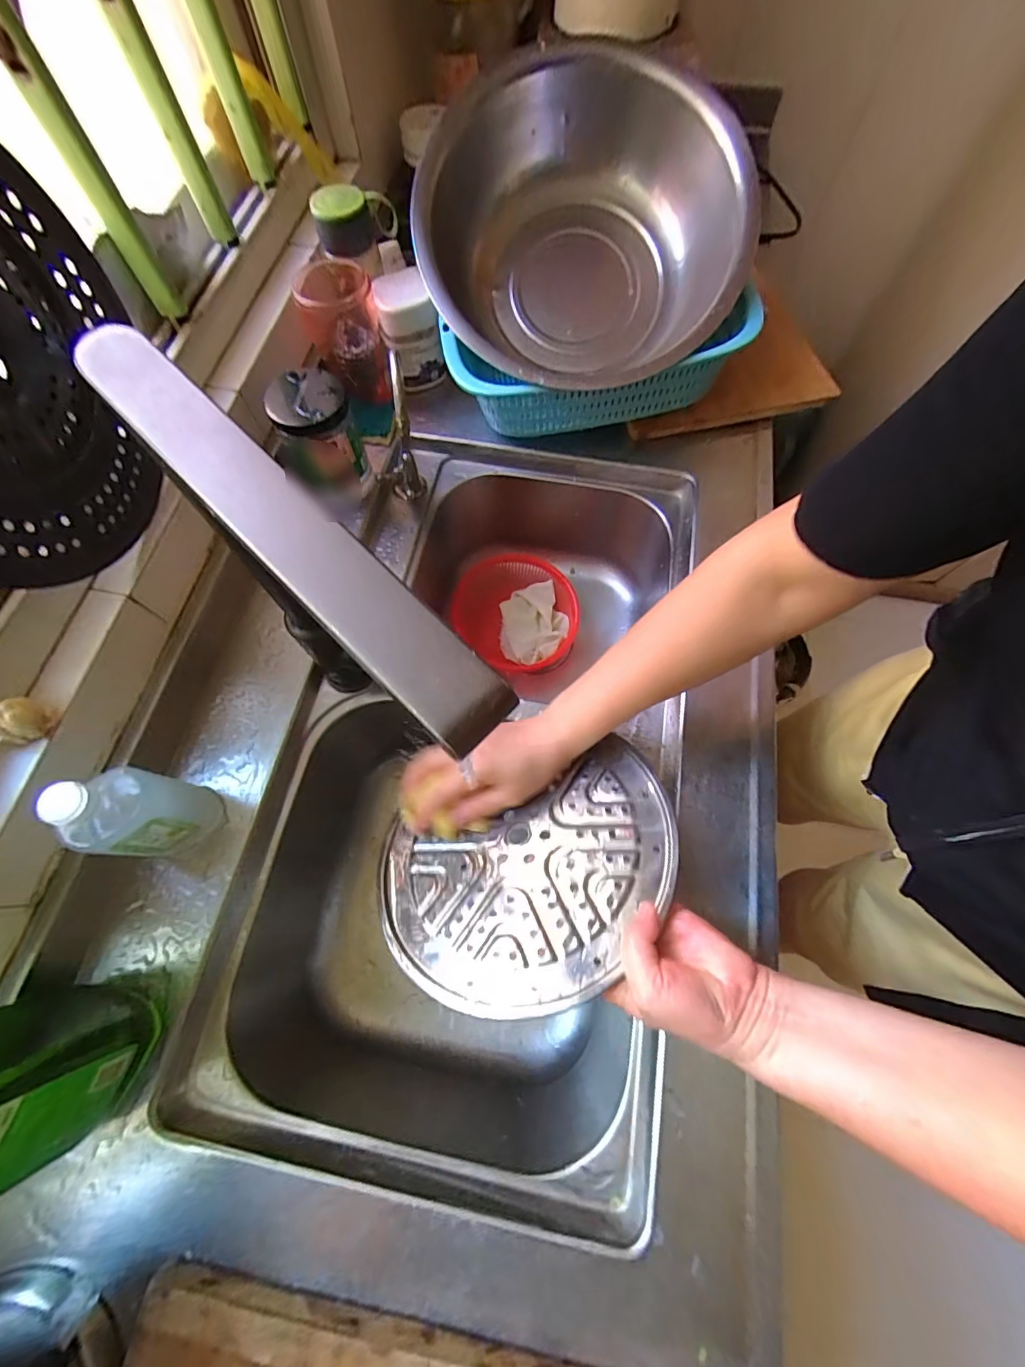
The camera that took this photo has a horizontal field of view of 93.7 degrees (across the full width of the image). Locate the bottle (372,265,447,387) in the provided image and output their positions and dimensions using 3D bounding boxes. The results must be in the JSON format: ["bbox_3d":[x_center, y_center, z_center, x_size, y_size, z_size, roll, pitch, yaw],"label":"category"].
[{"bbox_3d":[-0.131,-0.438,0.611,0.065,0.124,0.070,-14,69,-5],"label":"bottle"}]

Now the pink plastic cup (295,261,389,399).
[{"bbox_3d":[-0.200,-0.416,0.587,0.081,0.138,0.079,0,68,0],"label":"pink plastic cup"}]

